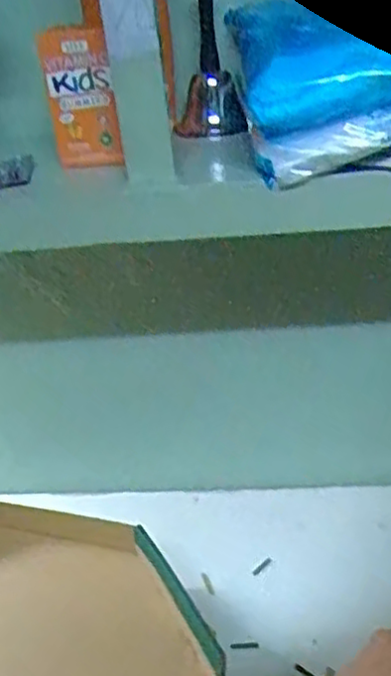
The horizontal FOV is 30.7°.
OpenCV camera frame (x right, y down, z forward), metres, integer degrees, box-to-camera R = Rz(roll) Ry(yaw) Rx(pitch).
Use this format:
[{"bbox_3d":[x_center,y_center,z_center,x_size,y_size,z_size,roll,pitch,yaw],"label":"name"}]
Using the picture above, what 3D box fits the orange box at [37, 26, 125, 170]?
[{"bbox_3d":[-0.093,-0.192,0.585,0.053,0.114,0.027,-10,40,-4],"label":"orange box"}]

